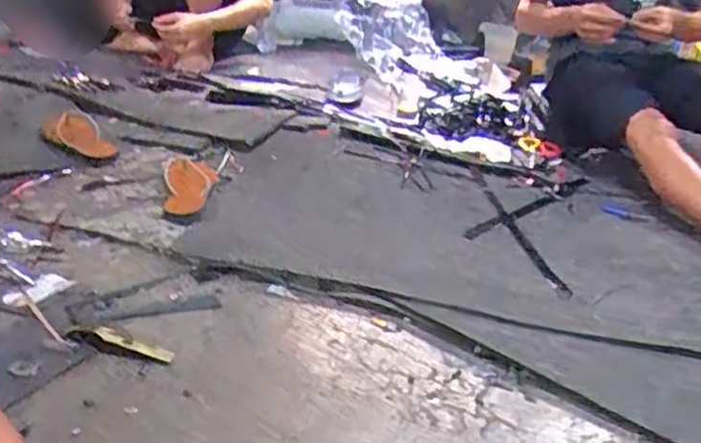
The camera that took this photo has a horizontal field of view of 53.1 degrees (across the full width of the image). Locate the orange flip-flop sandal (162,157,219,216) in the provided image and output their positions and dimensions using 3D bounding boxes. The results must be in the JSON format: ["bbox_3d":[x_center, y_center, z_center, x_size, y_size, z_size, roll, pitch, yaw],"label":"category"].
[{"bbox_3d":[-0.309,-0.070,1.356,0.100,0.025,0.227,-4,26,-13],"label":"orange flip-flop sandal"}]

